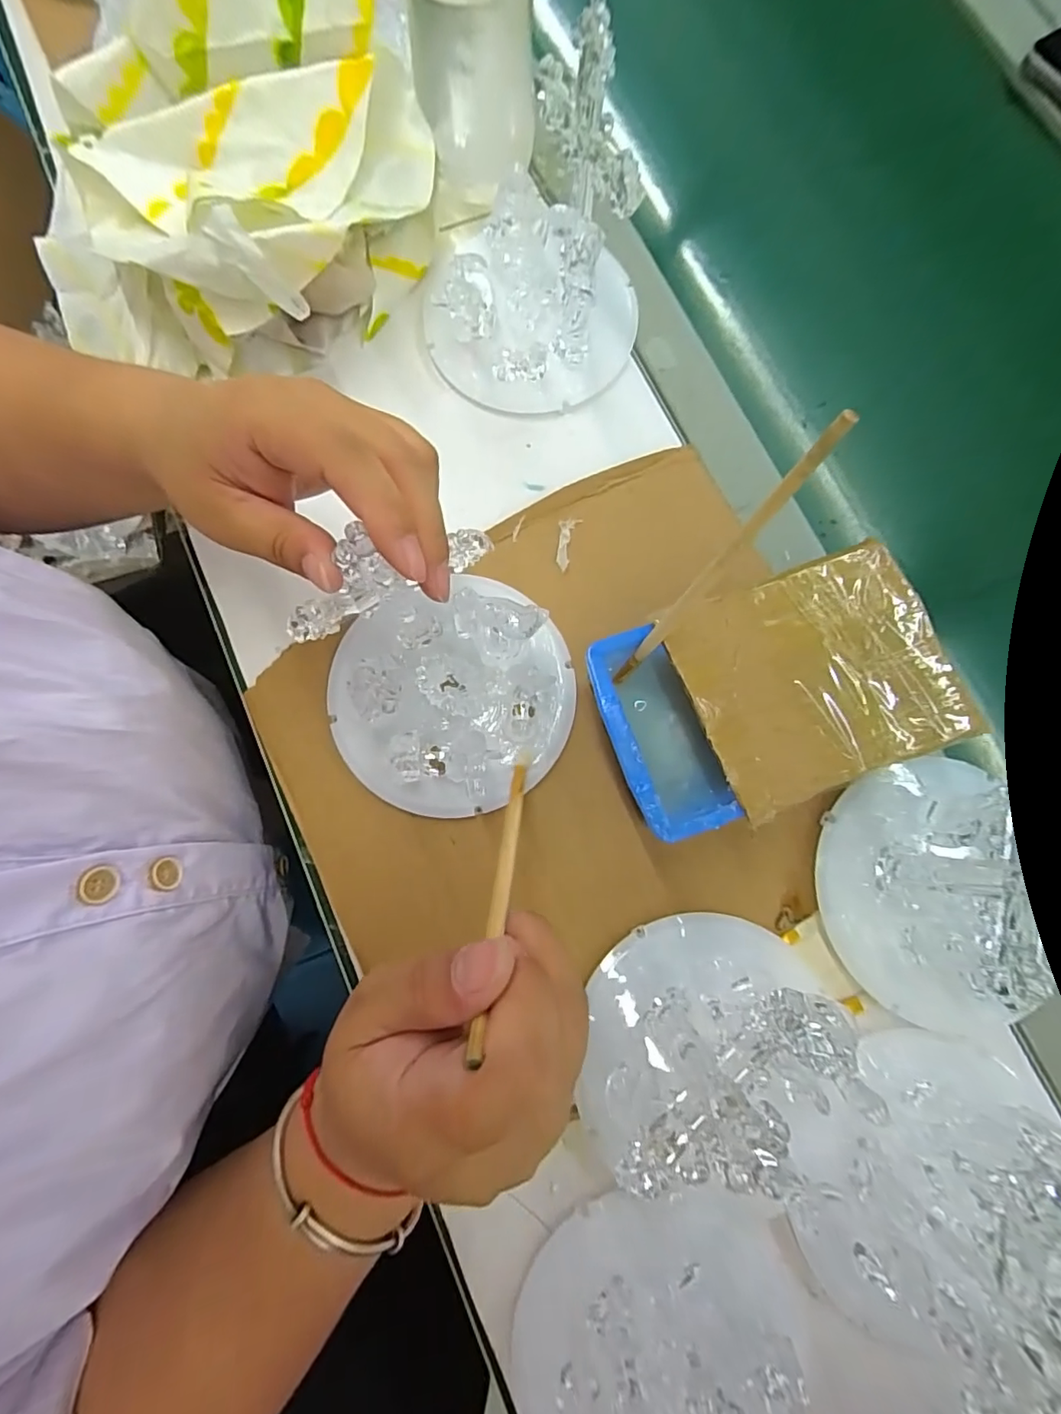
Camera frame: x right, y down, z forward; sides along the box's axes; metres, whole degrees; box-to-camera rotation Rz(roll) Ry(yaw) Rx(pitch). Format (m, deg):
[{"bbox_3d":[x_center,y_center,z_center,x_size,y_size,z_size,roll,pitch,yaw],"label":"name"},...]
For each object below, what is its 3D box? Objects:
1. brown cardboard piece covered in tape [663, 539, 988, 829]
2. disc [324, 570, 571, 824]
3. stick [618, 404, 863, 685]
[{"bbox_3d":[0.129,-0.015,0.242,0.114,0.007,0.096,-22,80,-3],"label":"brown cardboard piece covered in tape"},{"bbox_3d":[-0.042,-0.006,0.282,0.123,0.034,0.118,0,79,1],"label":"disc"},{"bbox_3d":[0.067,-0.048,0.211,0.010,0.147,0.007,-36,80,-29],"label":"stick"}]

